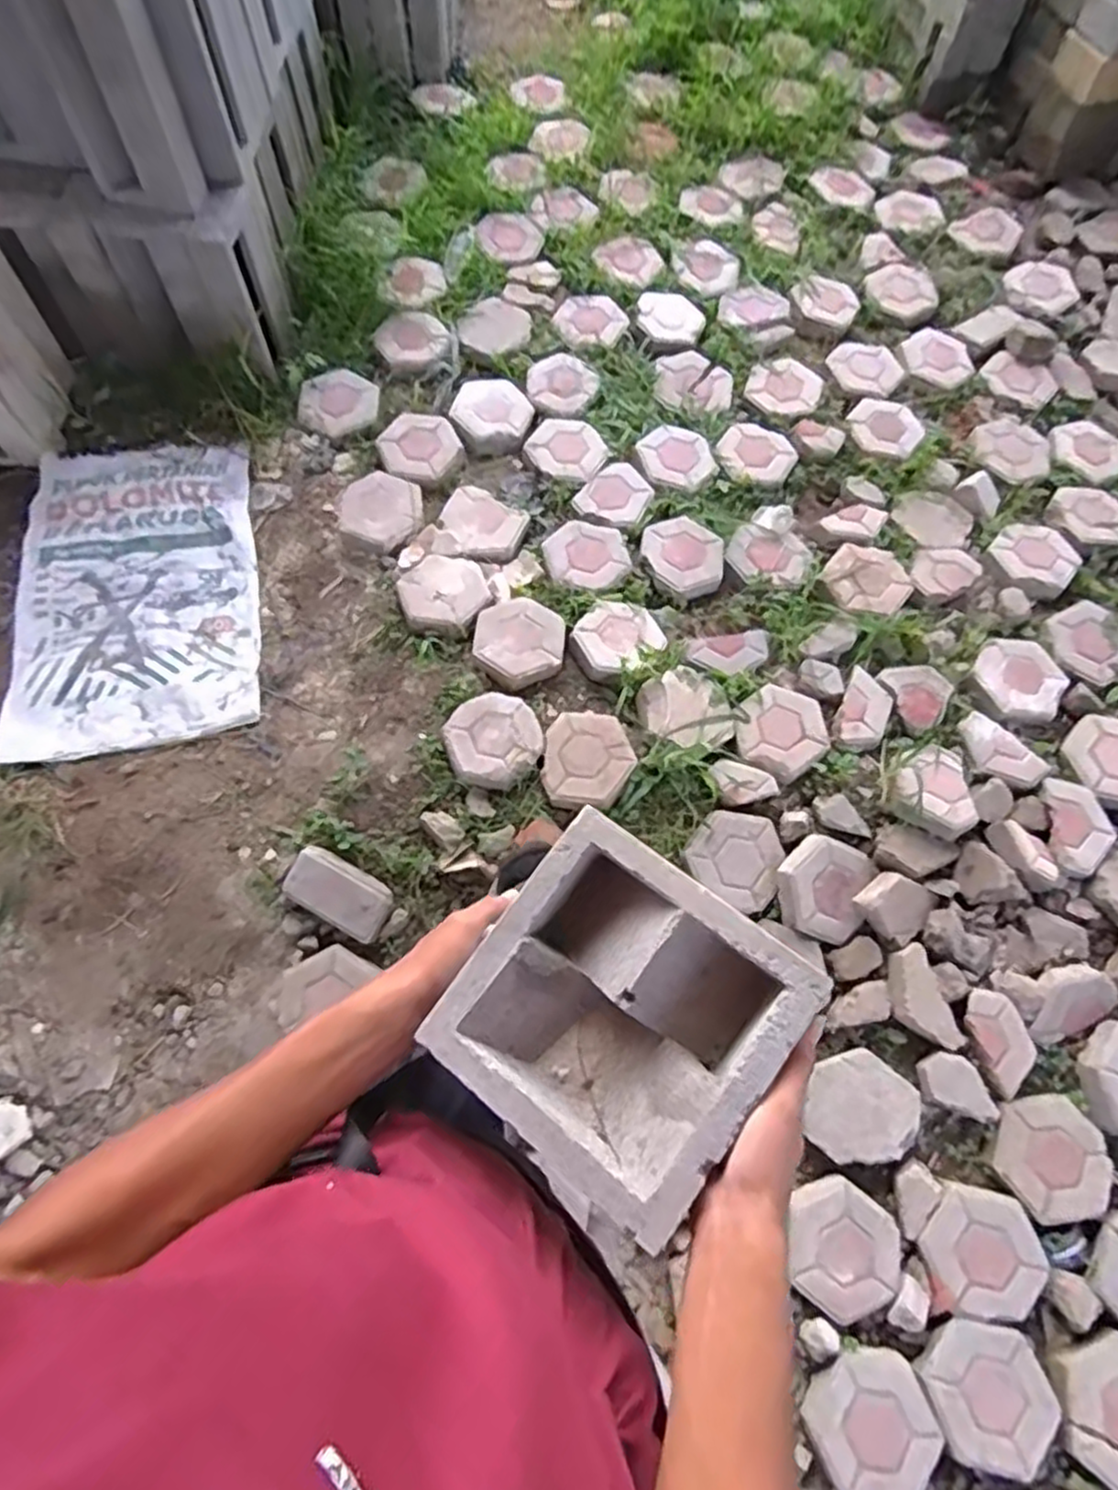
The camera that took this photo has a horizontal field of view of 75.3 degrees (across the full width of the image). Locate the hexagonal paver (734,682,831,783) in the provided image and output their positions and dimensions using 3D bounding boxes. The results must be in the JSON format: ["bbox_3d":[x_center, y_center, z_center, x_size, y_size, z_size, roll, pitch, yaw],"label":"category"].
[{"bbox_3d":[0.490,-0.028,1.609,0.212,0.047,0.205,-33,74,-12],"label":"hexagonal paver"}]

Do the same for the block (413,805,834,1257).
[{"bbox_3d":[0.039,0.182,0.500,0.193,0.093,0.194,36,73,11],"label":"block"}]

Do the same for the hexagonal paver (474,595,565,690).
[{"bbox_3d":[-0.088,-0.236,1.634,0.198,0.044,0.229,4,70,0],"label":"hexagonal paver"}]

